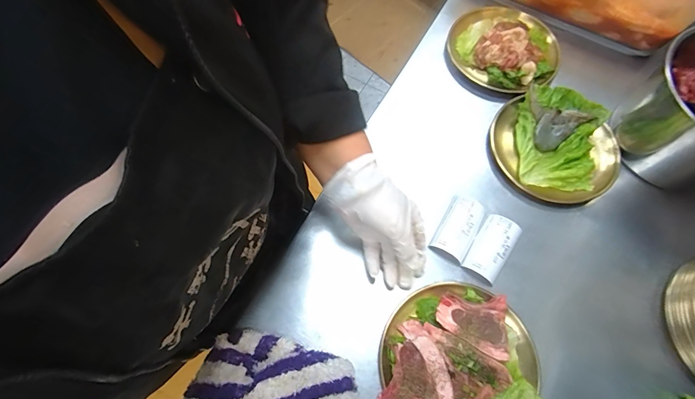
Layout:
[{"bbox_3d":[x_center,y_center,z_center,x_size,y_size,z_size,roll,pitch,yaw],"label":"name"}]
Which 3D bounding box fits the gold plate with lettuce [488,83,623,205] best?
[{"bbox_3d":[0.275,-0.079,0.483,0.153,0.037,0.162,0,68,-1],"label":"gold plate with lettuce"}]

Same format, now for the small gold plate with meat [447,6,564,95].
[{"bbox_3d":[0.240,-0.228,0.547,0.145,0.035,0.146,0,68,-1],"label":"small gold plate with meat"}]

